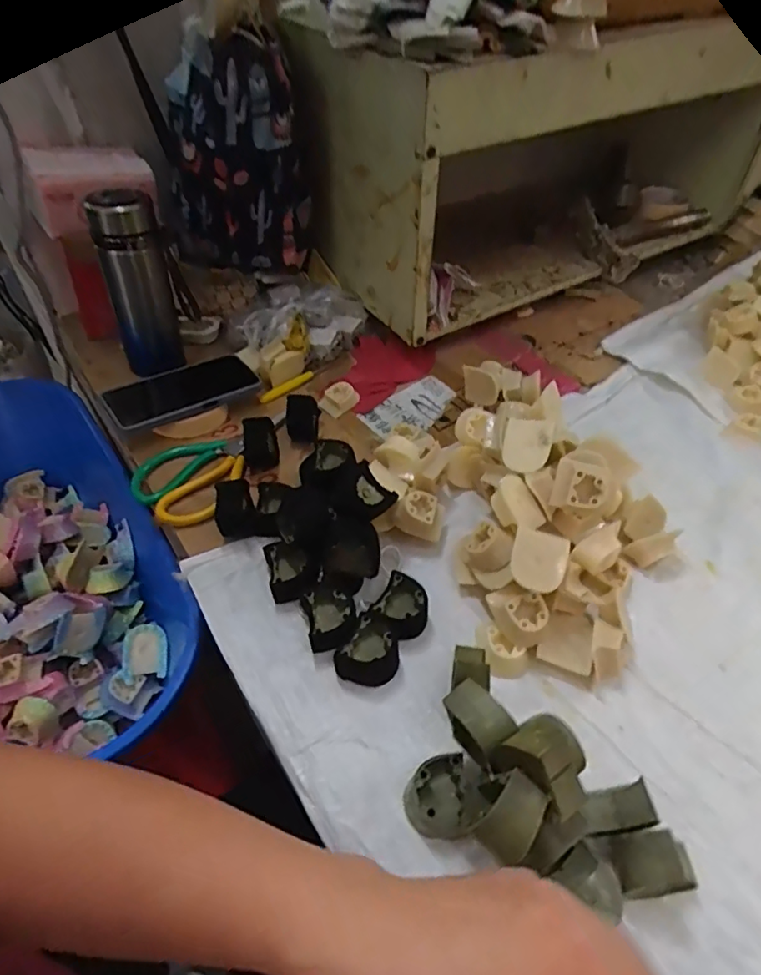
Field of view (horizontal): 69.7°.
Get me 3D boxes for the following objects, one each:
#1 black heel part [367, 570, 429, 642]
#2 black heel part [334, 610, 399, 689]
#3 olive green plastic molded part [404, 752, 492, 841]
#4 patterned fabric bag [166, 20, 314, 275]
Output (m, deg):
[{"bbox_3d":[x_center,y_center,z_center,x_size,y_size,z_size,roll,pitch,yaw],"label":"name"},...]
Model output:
[{"bbox_3d":[0.019,0.102,0.460,0.038,0.032,0.047,23,50,18],"label":"black heel part"},{"bbox_3d":[-0.006,0.131,0.432,0.040,0.029,0.051,23,51,23],"label":"black heel part"},{"bbox_3d":[0.041,0.205,0.360,0.048,0.023,0.043,-24,50,-20],"label":"olive green plastic molded part"},{"bbox_3d":[-0.161,-0.358,0.622,0.160,0.225,0.098,-14,49,-15],"label":"patterned fabric bag"}]

